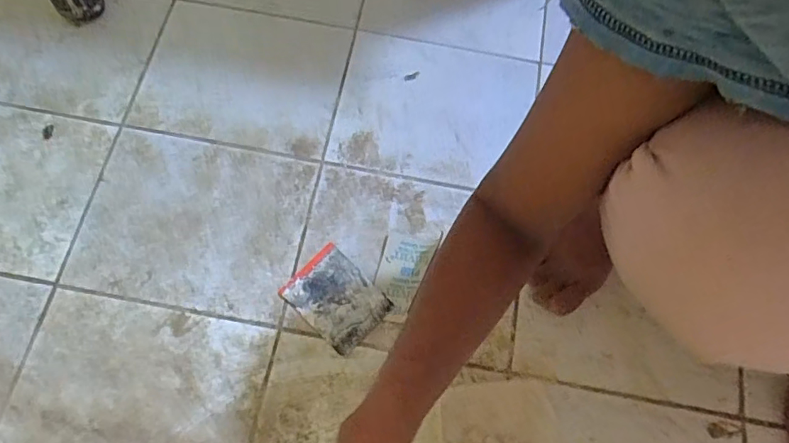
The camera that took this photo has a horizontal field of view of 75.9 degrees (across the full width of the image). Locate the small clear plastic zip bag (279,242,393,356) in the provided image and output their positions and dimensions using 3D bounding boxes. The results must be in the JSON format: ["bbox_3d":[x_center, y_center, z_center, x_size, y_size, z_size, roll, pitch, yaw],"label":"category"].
[{"bbox_3d":[-0.063,0.084,0.553,0.103,0.005,0.077,43,74,12],"label":"small clear plastic zip bag"}]

